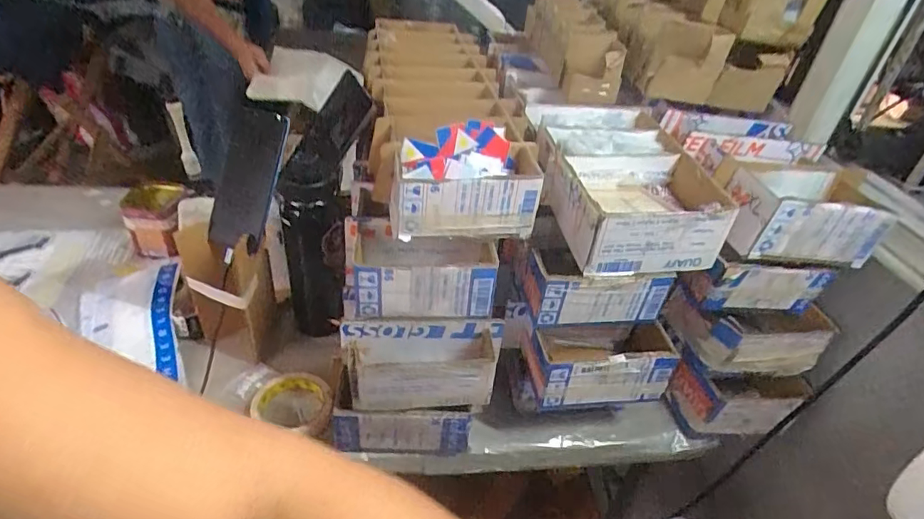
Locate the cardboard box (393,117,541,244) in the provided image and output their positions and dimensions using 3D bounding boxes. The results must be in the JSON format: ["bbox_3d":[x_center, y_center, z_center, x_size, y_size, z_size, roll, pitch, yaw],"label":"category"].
[{"bbox_3d":[0.005,-0.084,0.563,0.167,0.090,0.089,-3,38,-12],"label":"cardboard box"}]

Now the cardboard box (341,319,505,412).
[{"bbox_3d":[-0.042,0.115,0.575,0.176,0.078,0.068,1,38,-7],"label":"cardboard box"}]

